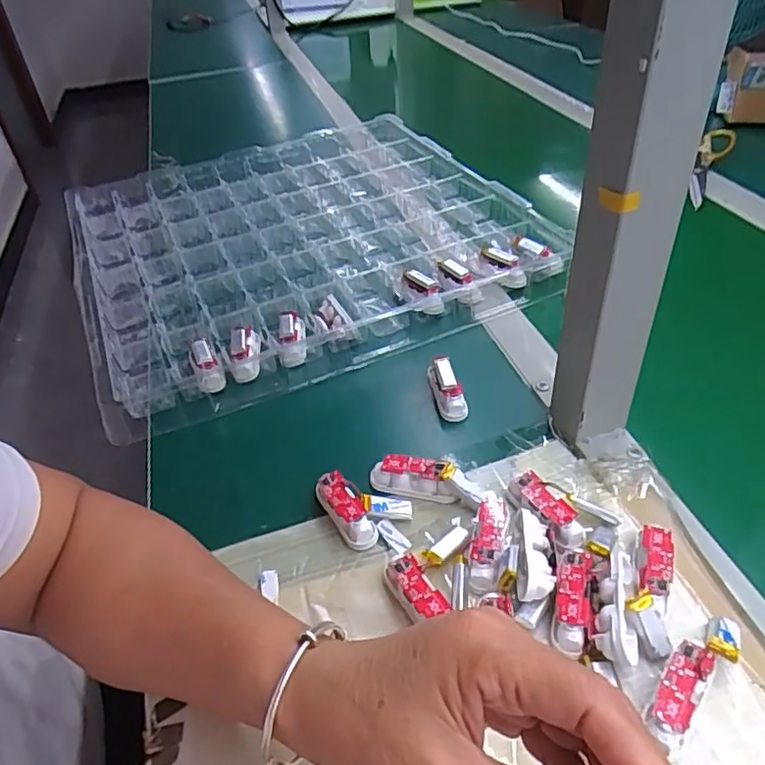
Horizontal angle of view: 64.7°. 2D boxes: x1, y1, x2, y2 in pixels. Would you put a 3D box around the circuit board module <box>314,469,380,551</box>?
[{"bbox_3d":[-0.024,0.083,0.395,0.023,0.022,0.056,-22,44,-18],"label":"circuit board module"}]

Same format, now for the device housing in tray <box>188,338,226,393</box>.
[{"bbox_3d":[-0.149,-0.015,0.506,0.022,0.018,0.047,-19,74,-15],"label":"device housing in tray"}]

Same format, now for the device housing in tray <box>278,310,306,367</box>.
[{"bbox_3d":[-0.081,-0.041,0.534,0.024,0.027,0.057,-10,41,-5],"label":"device housing in tray"}]

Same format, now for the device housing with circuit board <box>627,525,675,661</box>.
[{"bbox_3d":[0.149,0.110,0.334,0.023,0.022,0.071,9,43,16],"label":"device housing with circuit board"}]

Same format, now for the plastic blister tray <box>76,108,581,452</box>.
[{"bbox_3d":[-0.099,-0.178,0.692,0.475,0.036,0.500,-20,43,-16],"label":"plastic blister tray"}]

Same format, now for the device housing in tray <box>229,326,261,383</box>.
[{"bbox_3d":[-0.119,-0.028,0.526,0.024,0.029,0.050,-9,41,-4],"label":"device housing in tray"}]

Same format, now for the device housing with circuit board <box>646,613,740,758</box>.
[{"bbox_3d":[0.154,0.146,0.300,0.081,0.018,0.022,-33,48,-28],"label":"device housing with circuit board"}]

